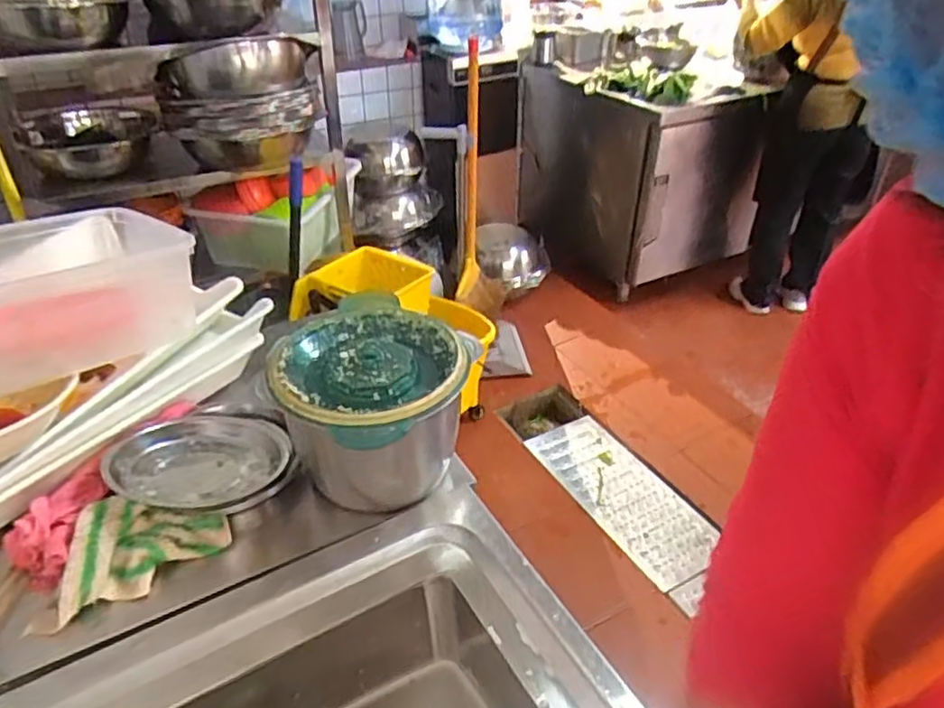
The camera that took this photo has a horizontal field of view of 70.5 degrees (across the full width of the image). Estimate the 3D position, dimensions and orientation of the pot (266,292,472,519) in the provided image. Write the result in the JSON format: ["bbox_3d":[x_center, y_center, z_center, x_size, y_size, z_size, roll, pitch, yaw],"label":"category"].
[{"bbox_3d":[-0.095,0.057,0.671,0.181,0.140,0.182,0,35,0],"label":"pot"}]

